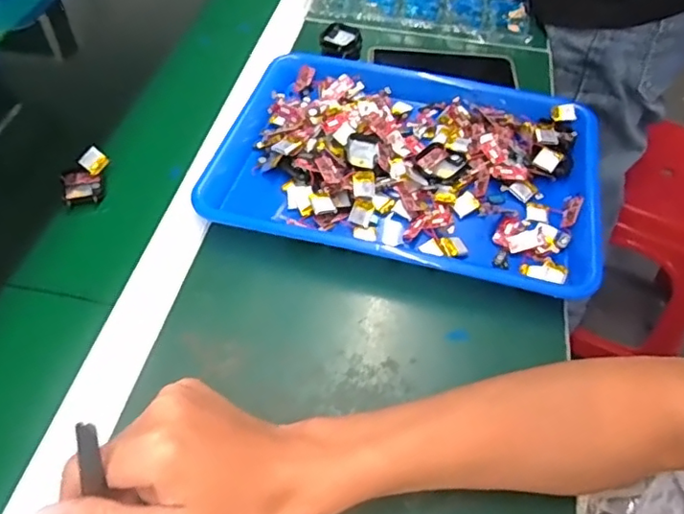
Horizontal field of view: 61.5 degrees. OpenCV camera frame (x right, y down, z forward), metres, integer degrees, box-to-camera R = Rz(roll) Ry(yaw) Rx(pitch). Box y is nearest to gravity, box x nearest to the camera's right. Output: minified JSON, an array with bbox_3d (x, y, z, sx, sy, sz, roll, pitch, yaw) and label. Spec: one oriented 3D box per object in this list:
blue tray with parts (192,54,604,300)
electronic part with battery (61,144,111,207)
[{"bbox_3d":[0.059,-0.090,0.527,0.328,0.035,0.244,12,51,9],"label":"blue tray with parts"},{"bbox_3d":[-0.232,-0.072,0.519,0.039,0.017,0.055,-10,51,-8],"label":"electronic part with battery"}]

